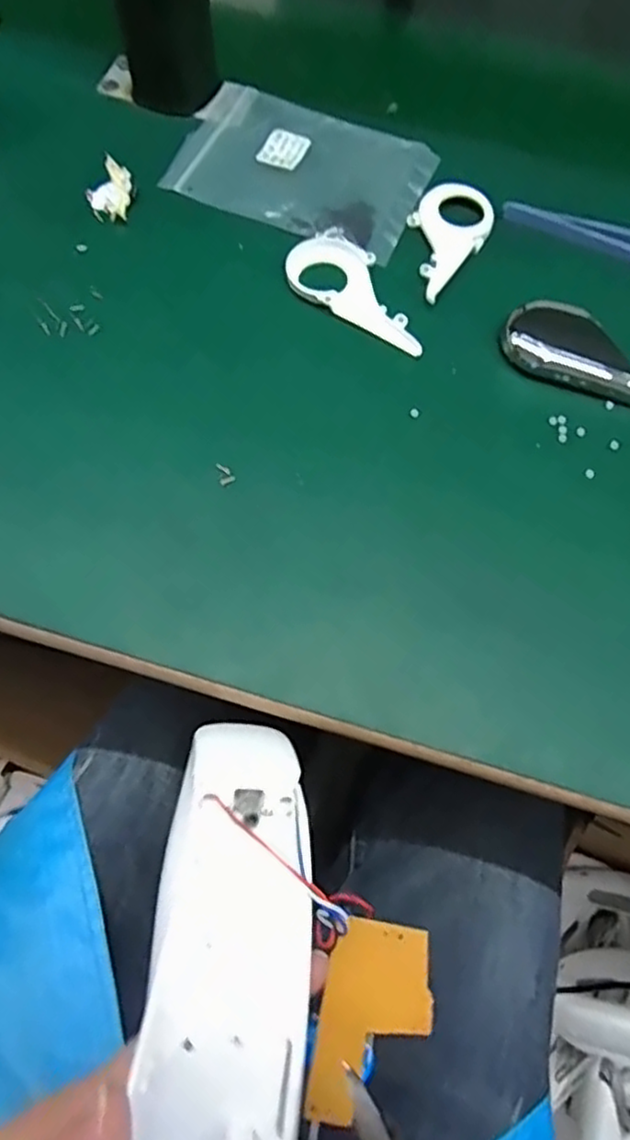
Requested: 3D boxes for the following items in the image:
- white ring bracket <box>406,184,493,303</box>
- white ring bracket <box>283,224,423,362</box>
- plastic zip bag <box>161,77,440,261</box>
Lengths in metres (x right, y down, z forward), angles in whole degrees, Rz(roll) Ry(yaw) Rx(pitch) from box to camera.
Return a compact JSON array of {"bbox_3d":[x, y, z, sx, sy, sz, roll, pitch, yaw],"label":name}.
[{"bbox_3d":[0.074,-0.195,0.390,0.045,0.004,0.089,28,71,8],"label":"white ring bracket"},{"bbox_3d":[0.027,-0.155,0.371,0.093,0.005,0.048,39,72,11],"label":"white ring bracket"},{"bbox_3d":[-0.008,-0.250,0.414,0.151,0.008,0.101,23,70,6],"label":"plastic zip bag"}]

